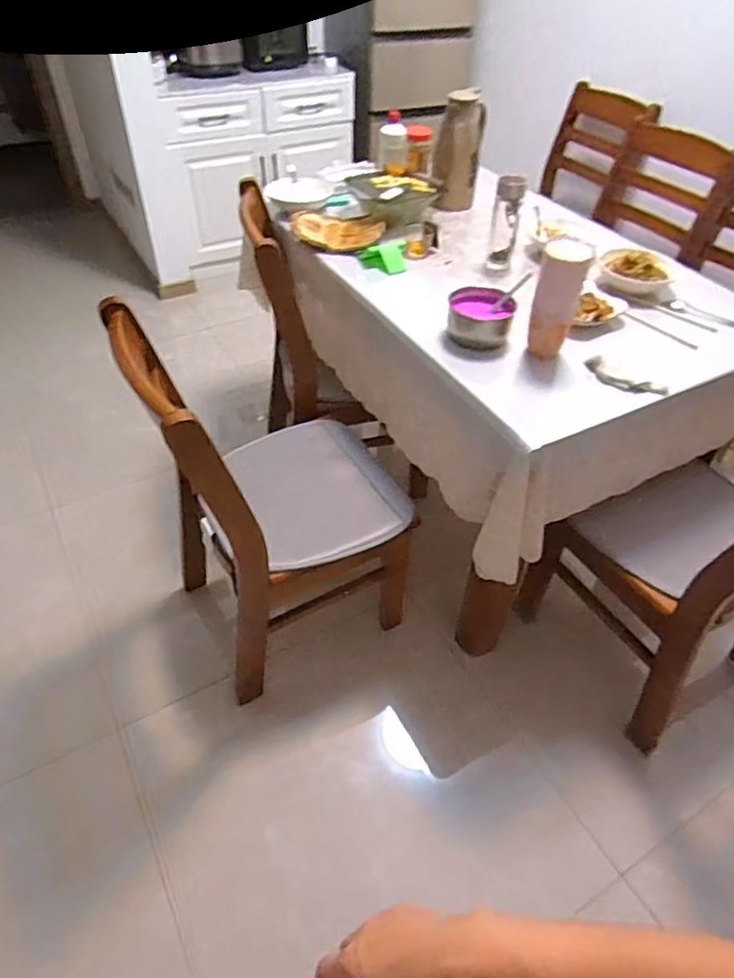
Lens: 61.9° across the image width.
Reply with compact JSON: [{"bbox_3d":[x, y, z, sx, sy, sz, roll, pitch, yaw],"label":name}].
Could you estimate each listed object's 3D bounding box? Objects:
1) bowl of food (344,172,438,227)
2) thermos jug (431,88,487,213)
[{"bbox_3d":[0.083,-0.788,1.653,0.234,0.090,0.198,-27,57,-26],"label":"bowl of food"},{"bbox_3d":[0.248,-0.914,1.666,0.124,0.257,0.124,10,49,3],"label":"thermos jug"}]

